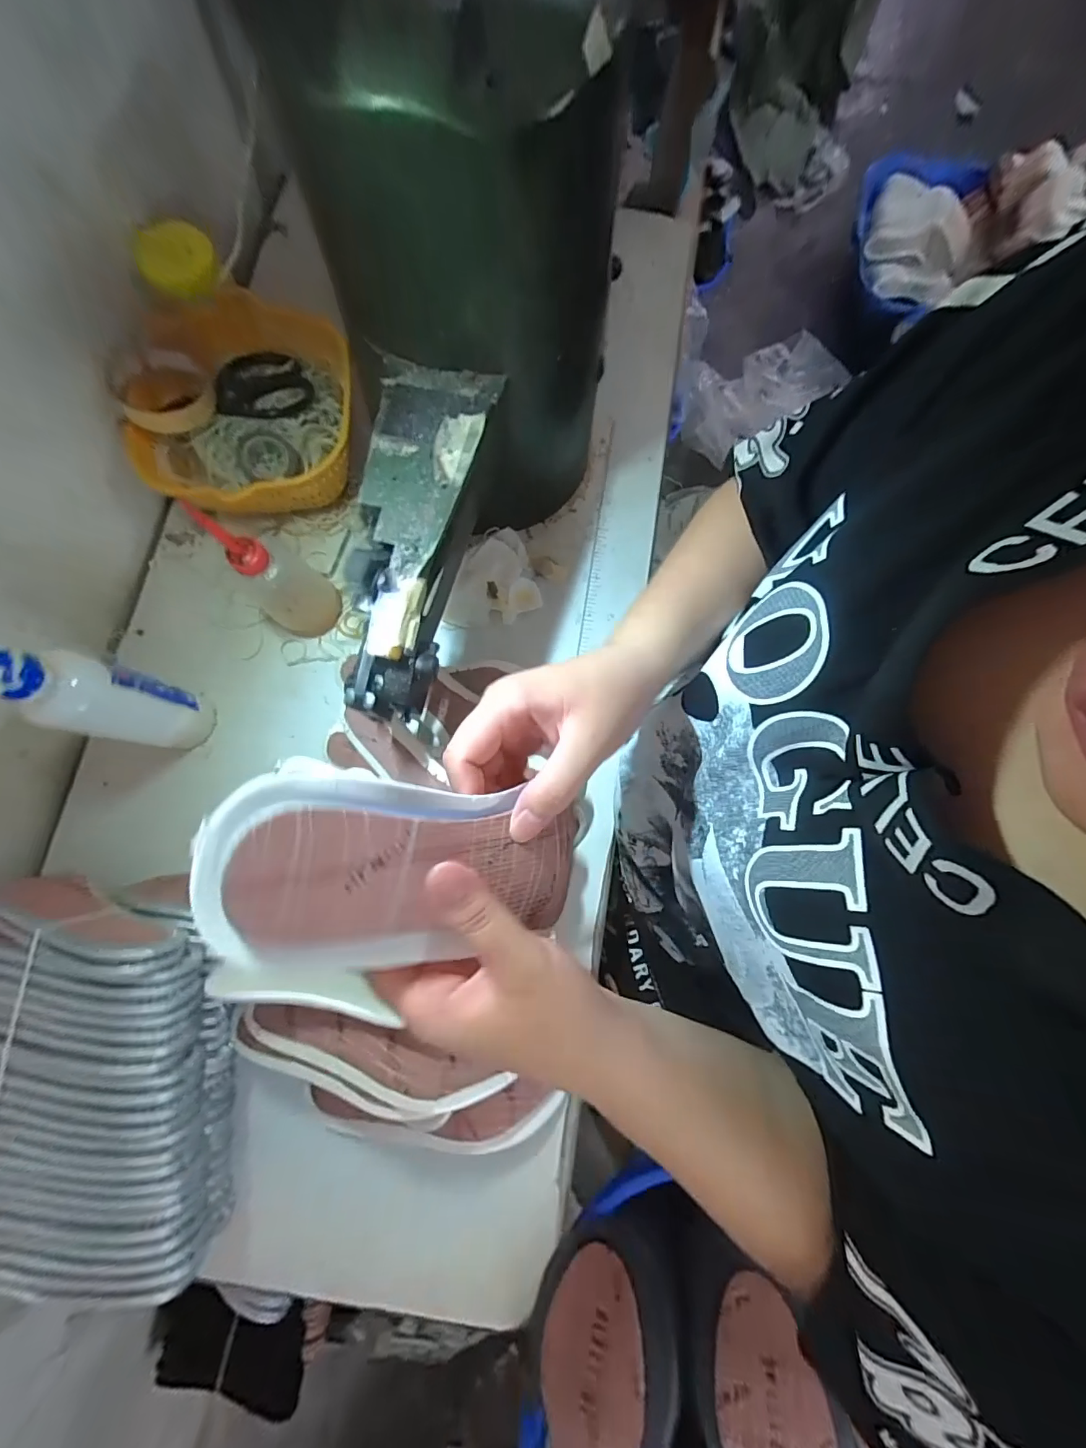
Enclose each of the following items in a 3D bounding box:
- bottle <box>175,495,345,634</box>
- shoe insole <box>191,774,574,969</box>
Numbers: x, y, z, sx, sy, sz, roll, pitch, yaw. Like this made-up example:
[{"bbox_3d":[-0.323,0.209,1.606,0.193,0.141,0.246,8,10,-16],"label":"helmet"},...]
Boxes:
[{"bbox_3d":[-0.238,-0.132,0.434,0.065,0.144,0.060,0,79,-1],"label":"bottle"},{"bbox_3d":[-0.051,0.066,0.218,0.171,0.016,0.074,12,76,-35],"label":"shoe insole"}]

